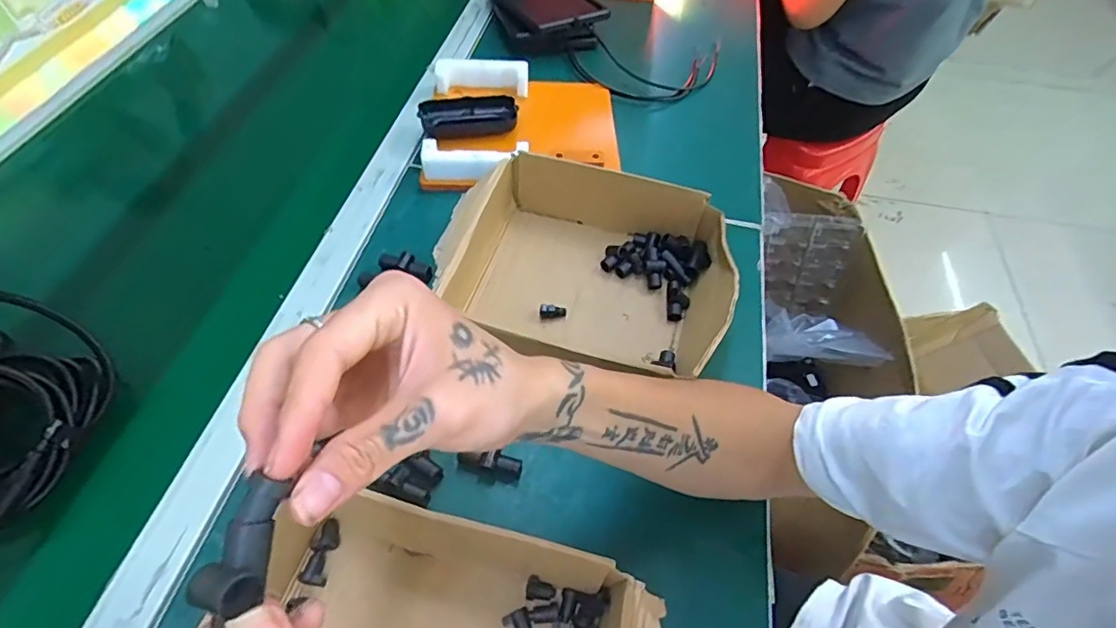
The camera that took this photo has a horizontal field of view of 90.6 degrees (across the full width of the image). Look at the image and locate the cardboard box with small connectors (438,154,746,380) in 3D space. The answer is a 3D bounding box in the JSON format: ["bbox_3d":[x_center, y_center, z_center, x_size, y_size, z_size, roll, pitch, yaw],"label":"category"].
[{"bbox_3d":[0.019,-0.041,0.516,0.275,0.075,0.204,16,55,10],"label":"cardboard box with small connectors"}]

